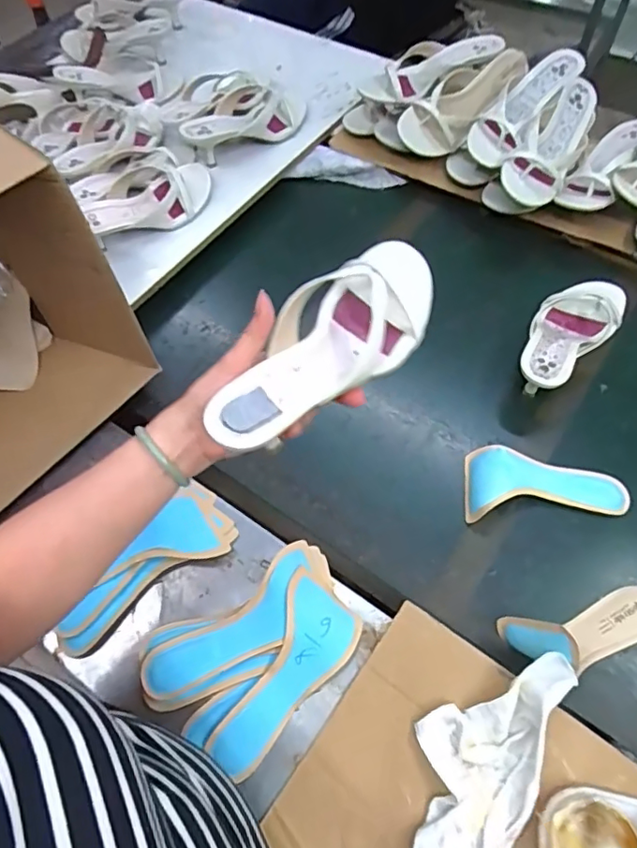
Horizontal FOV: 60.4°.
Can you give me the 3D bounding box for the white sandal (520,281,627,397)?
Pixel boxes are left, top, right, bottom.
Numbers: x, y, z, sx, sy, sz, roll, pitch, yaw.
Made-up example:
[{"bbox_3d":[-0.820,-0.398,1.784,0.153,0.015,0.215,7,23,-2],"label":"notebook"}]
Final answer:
[{"bbox_3d":[0.333,-0.128,0.739,0.099,0.061,0.261,38,65,22],"label":"white sandal"}]

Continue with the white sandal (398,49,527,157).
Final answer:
[{"bbox_3d":[0.239,-0.534,0.905,0.245,0.064,0.087,-40,63,-4],"label":"white sandal"}]

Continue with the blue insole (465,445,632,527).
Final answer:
[{"bbox_3d":[0.264,0.067,0.638,0.186,0.027,0.084,0,56,-1],"label":"blue insole"}]

